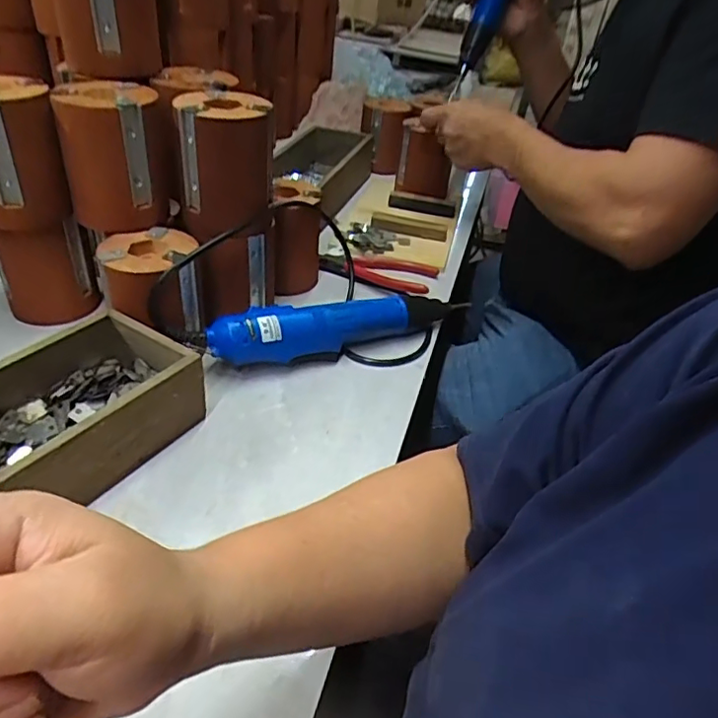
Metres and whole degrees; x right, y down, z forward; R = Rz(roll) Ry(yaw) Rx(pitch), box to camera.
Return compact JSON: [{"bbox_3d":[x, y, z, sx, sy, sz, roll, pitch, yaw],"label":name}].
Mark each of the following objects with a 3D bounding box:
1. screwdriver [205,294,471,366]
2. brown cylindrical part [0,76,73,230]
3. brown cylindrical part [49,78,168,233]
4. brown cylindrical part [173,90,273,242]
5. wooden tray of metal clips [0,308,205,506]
[{"bbox_3d":[-0.011,-0.033,0.542,0.254,0.052,0.033,-14,43,-24],"label":"screwdriver"},{"bbox_3d":[-0.285,-0.166,0.469,0.075,0.102,0.067,-22,47,-34],"label":"brown cylindrical part"},{"bbox_3d":[-0.202,-0.167,0.484,0.078,0.101,0.061,-10,41,-23],"label":"brown cylindrical part"},{"bbox_3d":[-0.115,-0.163,0.495,0.074,0.105,0.063,-3,39,-16],"label":"brown cylindrical part"},{"bbox_3d":[-0.235,0.068,0.368,0.112,0.065,0.278,26,42,23],"label":"wooden tray of metal clips"}]

